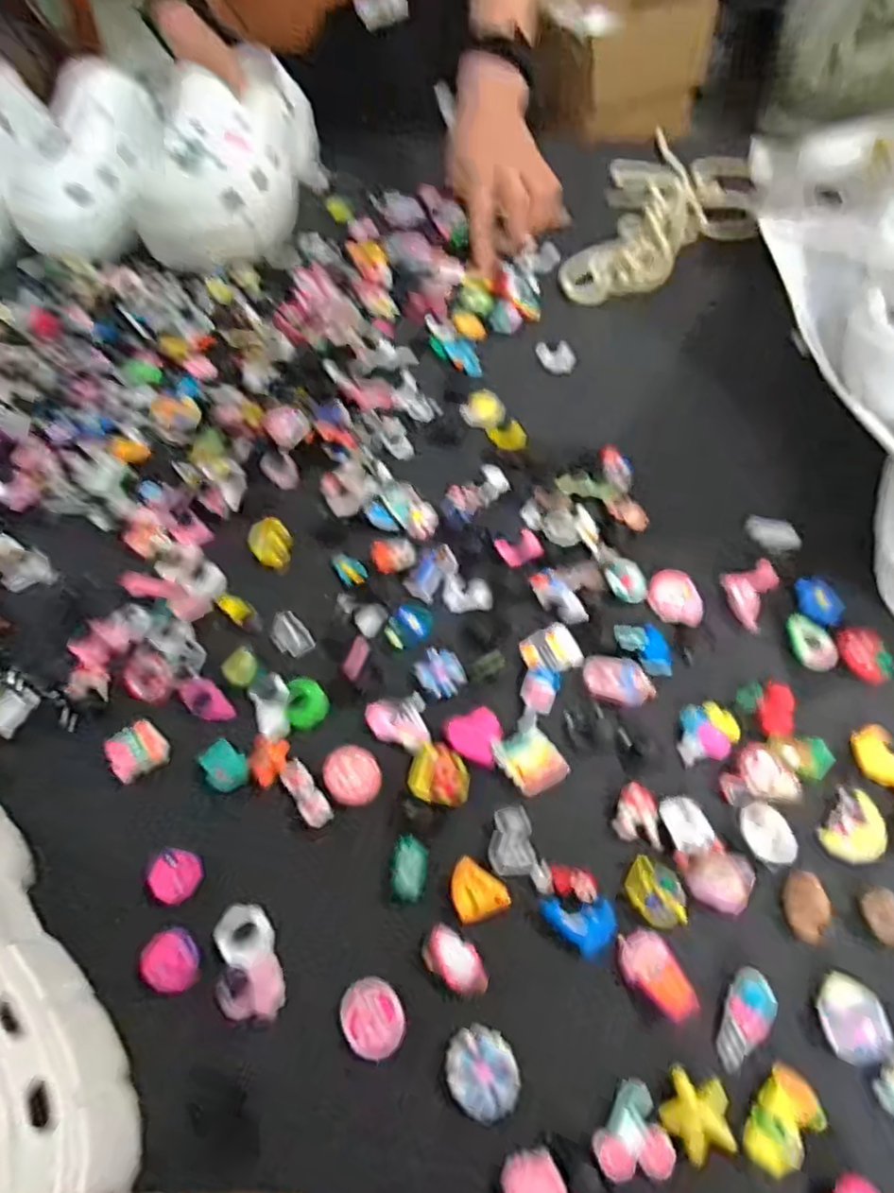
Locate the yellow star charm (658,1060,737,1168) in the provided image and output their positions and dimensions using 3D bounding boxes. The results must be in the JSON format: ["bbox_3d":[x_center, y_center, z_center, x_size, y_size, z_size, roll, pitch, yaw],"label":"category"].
[{"bbox_3d":[0.096,0.201,0.258,0.026,0.006,0.029,2,58,4],"label":"yellow star charm"}]

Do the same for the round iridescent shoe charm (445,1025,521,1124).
[{"bbox_3d":[0.014,0.191,0.268,0.028,0.005,0.031,-41,64,-21],"label":"round iridescent shoe charm"}]

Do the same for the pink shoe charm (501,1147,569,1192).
[{"bbox_3d":[0.033,0.221,0.244,0.022,0.004,0.026,-19,59,-9],"label":"pink shoe charm"}]

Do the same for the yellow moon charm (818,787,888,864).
[{"bbox_3d":[0.190,0.108,0.309,0.024,0.006,0.034,34,65,22],"label":"yellow moon charm"}]

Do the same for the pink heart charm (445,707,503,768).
[{"bbox_3d":[0.016,0.073,0.342,0.028,0.004,0.030,-1,57,2],"label":"pink heart charm"}]

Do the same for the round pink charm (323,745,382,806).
[{"bbox_3d":[-0.048,0.091,0.339,0.027,0.013,0.033,-28,60,-14],"label":"round pink charm"}]

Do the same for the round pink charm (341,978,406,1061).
[{"bbox_3d":[-0.031,0.176,0.278,0.025,0.004,0.029,-36,63,-19],"label":"round pink charm"}]

